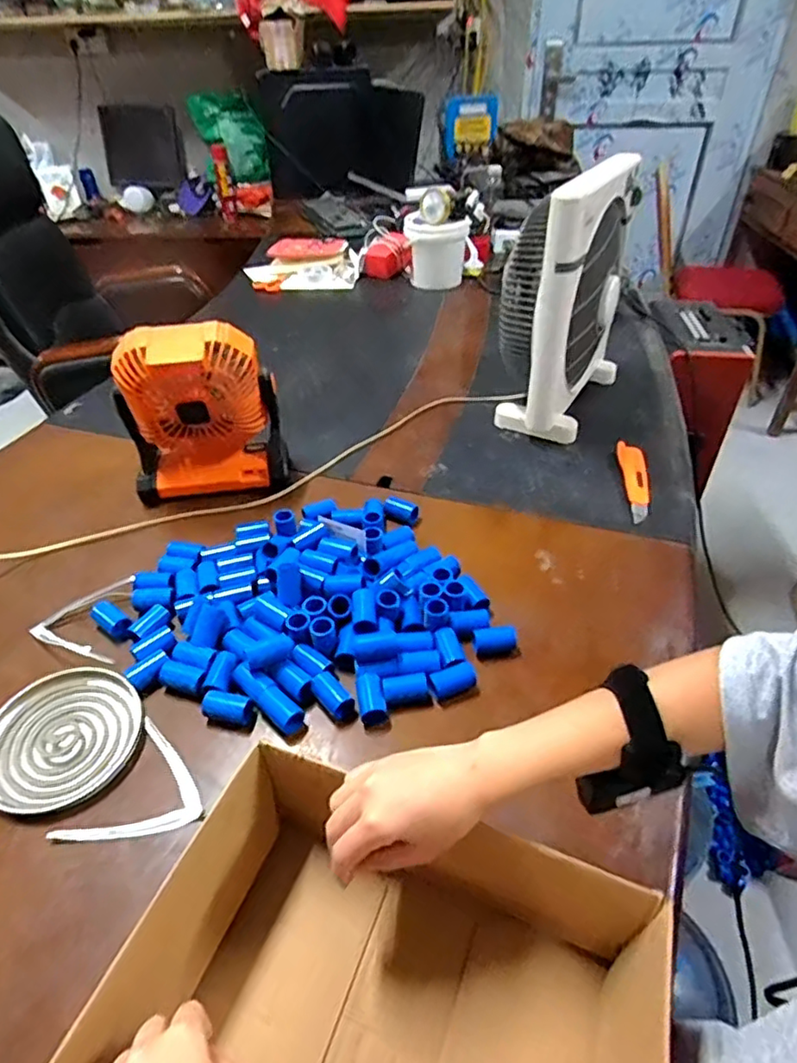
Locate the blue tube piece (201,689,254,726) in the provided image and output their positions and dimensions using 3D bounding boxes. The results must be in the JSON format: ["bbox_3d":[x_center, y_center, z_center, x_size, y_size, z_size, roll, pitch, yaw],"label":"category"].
[{"bbox_3d":[-0.171,0.178,0.607,0.049,0.023,0.025,7,41,9],"label":"blue tube piece"}]

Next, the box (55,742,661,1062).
[{"bbox_3d":[-0.006,0.298,0.371,0.313,0.125,0.204,13,42,17],"label":"box"}]

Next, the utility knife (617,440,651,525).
[{"bbox_3d":[0.351,-0.080,0.892,0.037,0.023,0.161,6,40,8],"label":"utility knife"}]

